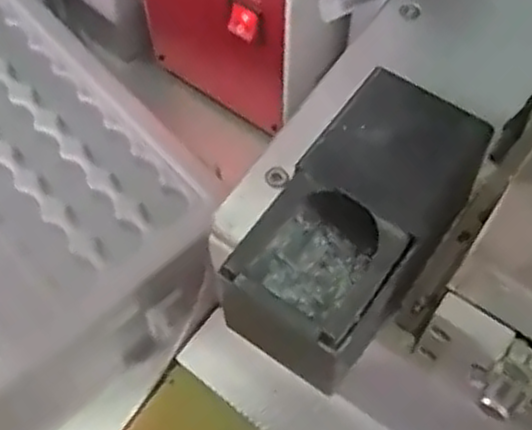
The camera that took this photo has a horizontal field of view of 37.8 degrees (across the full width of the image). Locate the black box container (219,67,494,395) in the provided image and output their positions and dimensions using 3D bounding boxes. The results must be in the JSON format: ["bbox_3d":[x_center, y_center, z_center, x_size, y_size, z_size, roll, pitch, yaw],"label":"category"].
[{"bbox_3d":[0.033,0.010,0.310,0.063,0.062,0.117,31,68,15],"label":"black box container"}]

